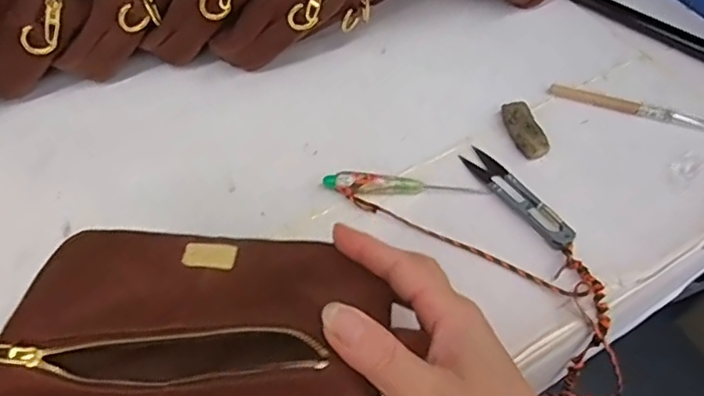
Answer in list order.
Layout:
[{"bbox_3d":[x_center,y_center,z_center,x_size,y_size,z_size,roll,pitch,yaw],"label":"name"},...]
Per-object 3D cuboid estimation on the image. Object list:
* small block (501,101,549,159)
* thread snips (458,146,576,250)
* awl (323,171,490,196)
[{"bbox_3d":[0.133,-0.052,0.469,0.022,0.013,0.055,-9,55,-8],"label":"small block"},{"bbox_3d":[0.117,-0.003,0.433,0.023,0.012,0.101,-27,60,-20],"label":"thread snips"},{"bbox_3d":[0.039,-0.009,0.435,0.114,0.015,0.014,-1,54,-3],"label":"awl"}]

